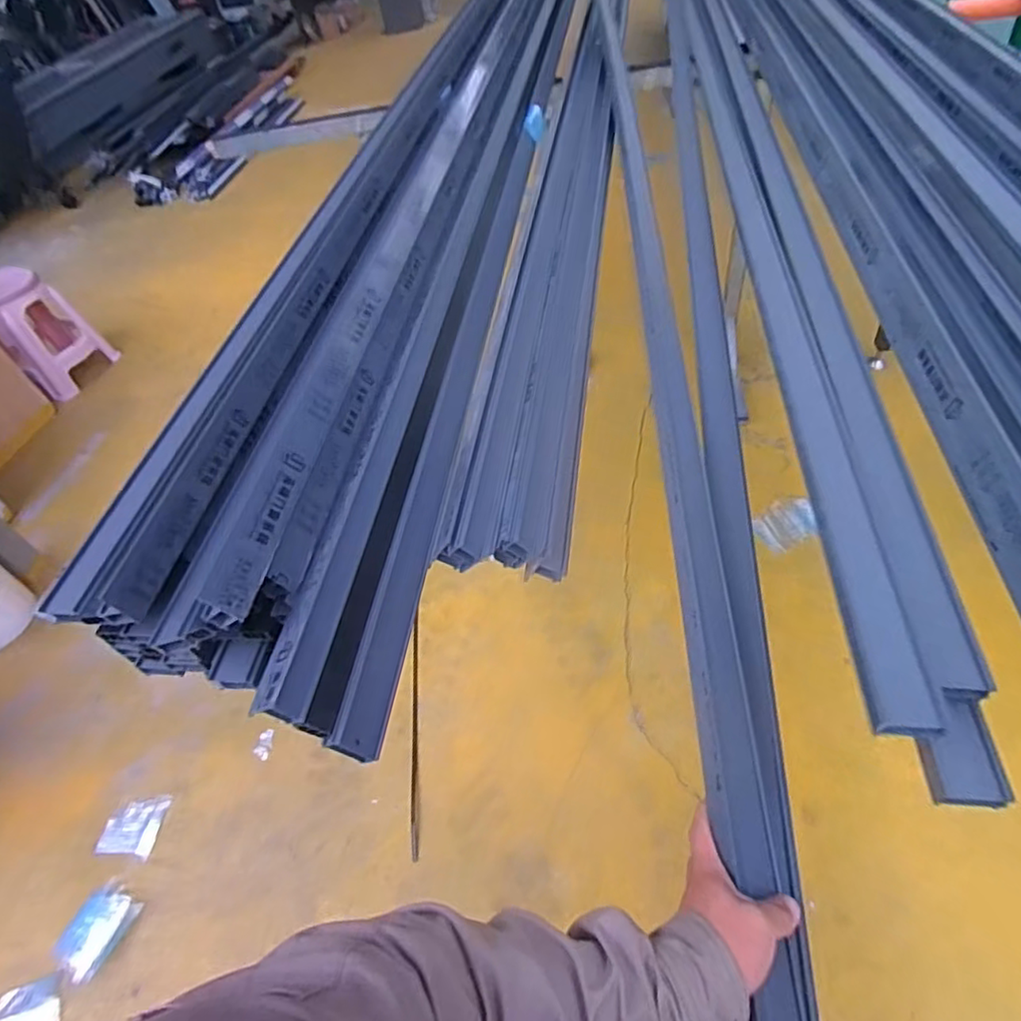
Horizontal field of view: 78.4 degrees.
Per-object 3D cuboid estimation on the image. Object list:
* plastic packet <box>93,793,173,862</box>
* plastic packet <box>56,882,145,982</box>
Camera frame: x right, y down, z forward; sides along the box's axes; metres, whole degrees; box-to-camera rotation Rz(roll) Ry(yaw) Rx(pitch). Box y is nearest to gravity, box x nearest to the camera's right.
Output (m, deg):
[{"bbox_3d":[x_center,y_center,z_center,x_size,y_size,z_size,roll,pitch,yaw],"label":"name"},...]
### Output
[{"bbox_3d":[-0.950,0.789,1.564,0.153,0.033,0.148,-7,49,5],"label":"plastic packet"},{"bbox_3d":[-0.925,0.927,1.395,0.132,0.036,0.170,18,52,19],"label":"plastic packet"}]

